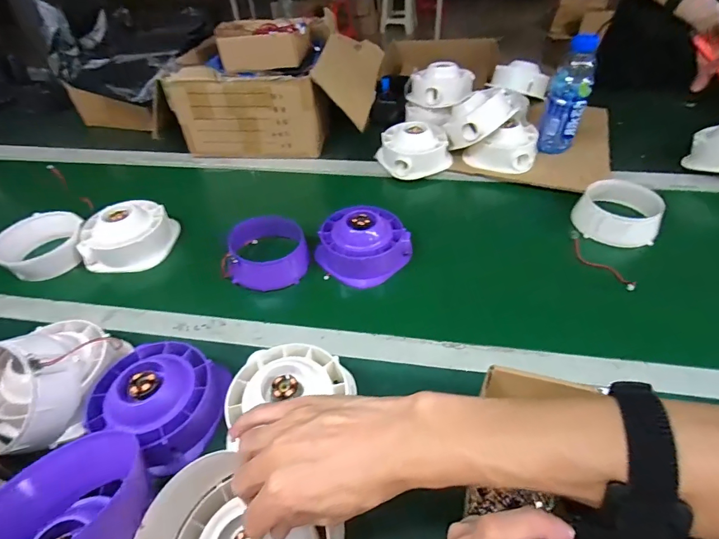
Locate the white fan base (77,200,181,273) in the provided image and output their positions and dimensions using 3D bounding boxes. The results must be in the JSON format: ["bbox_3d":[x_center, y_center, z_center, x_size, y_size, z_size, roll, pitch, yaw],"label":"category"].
[{"bbox_3d":[-0.389,-0.060,0.680,0.120,0.080,0.111,-2,44,1],"label":"white fan base"}]

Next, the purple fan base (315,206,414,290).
[{"bbox_3d":[0.007,-0.040,0.639,0.141,0.087,0.110,12,46,15],"label":"purple fan base"}]

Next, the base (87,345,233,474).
[{"bbox_3d":[-0.223,0.143,0.448,0.155,0.065,0.123,16,47,19],"label":"base"}]

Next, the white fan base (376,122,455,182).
[{"bbox_3d":[0.113,-0.248,0.811,0.136,0.074,0.111,-15,45,-13],"label":"white fan base"}]

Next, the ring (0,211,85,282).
[{"bbox_3d":[-0.518,-0.039,0.658,0.119,0.056,0.122,-1,44,1],"label":"ring"}]

